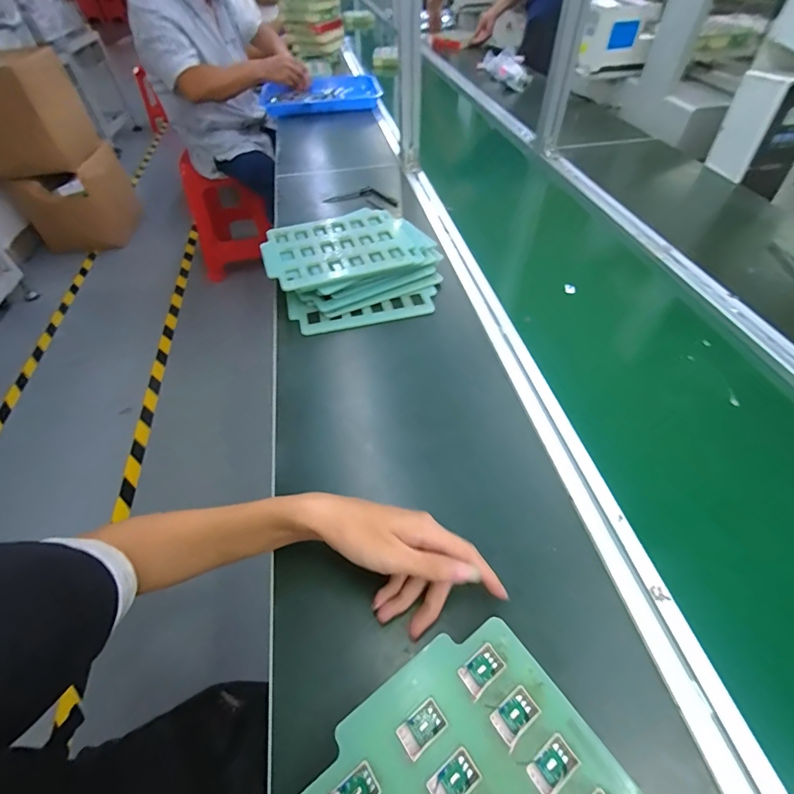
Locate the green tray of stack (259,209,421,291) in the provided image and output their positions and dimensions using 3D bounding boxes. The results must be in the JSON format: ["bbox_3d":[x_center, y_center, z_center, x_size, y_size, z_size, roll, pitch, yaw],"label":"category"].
[{"bbox_3d":[-0.095,-0.238,0.637,0.225,0.011,0.185,-19,54,-14],"label":"green tray of stack"}]

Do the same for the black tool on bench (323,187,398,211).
[{"bbox_3d":[-0.074,-0.433,0.871,0.159,0.022,0.056,7,52,7],"label":"black tool on bench"}]

